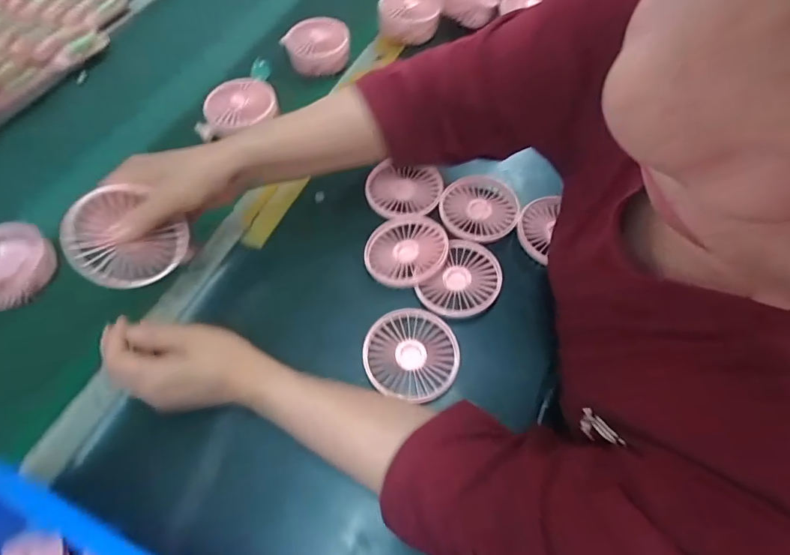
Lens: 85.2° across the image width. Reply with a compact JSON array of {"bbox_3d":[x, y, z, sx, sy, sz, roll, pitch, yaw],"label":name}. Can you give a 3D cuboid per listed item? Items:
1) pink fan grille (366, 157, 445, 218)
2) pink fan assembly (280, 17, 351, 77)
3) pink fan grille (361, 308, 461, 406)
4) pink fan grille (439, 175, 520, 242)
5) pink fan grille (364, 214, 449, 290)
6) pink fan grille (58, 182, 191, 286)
[{"bbox_3d":[0.008,-0.103,0.502,0.085,0.015,0.076,18,62,13],"label":"pink fan grille"},{"bbox_3d":[-0.114,-0.334,0.623,0.094,0.043,0.081,-14,59,-5],"label":"pink fan assembly"},{"bbox_3d":[0.015,0.072,0.410,0.087,0.011,0.087,-1,59,2],"label":"pink fan grille"},{"bbox_3d":[0.098,-0.080,0.495,0.089,0.017,0.097,-5,59,0],"label":"pink fan grille"},{"bbox_3d":[0.012,-0.030,0.457,0.087,0.020,0.090,-1,59,2],"label":"pink fan grille"},{"bbox_3d":[-0.237,-0.031,0.376,0.014,0.089,0.081,22,80,55],"label":"pink fan grille"}]

